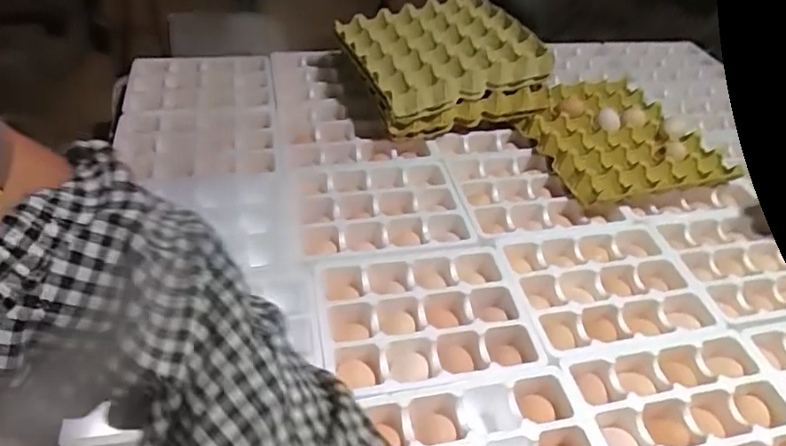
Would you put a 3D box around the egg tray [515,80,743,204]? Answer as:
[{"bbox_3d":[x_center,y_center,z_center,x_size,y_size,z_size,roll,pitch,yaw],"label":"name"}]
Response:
[{"bbox_3d":[0.362,-0.139,0.886,0.273,0.057,0.285,-11,47,-18],"label":"egg tray"}]

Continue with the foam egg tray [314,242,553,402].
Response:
[{"bbox_3d":[0.035,0.118,0.638,0.238,0.049,0.185,-4,43,-13],"label":"foam egg tray"}]

